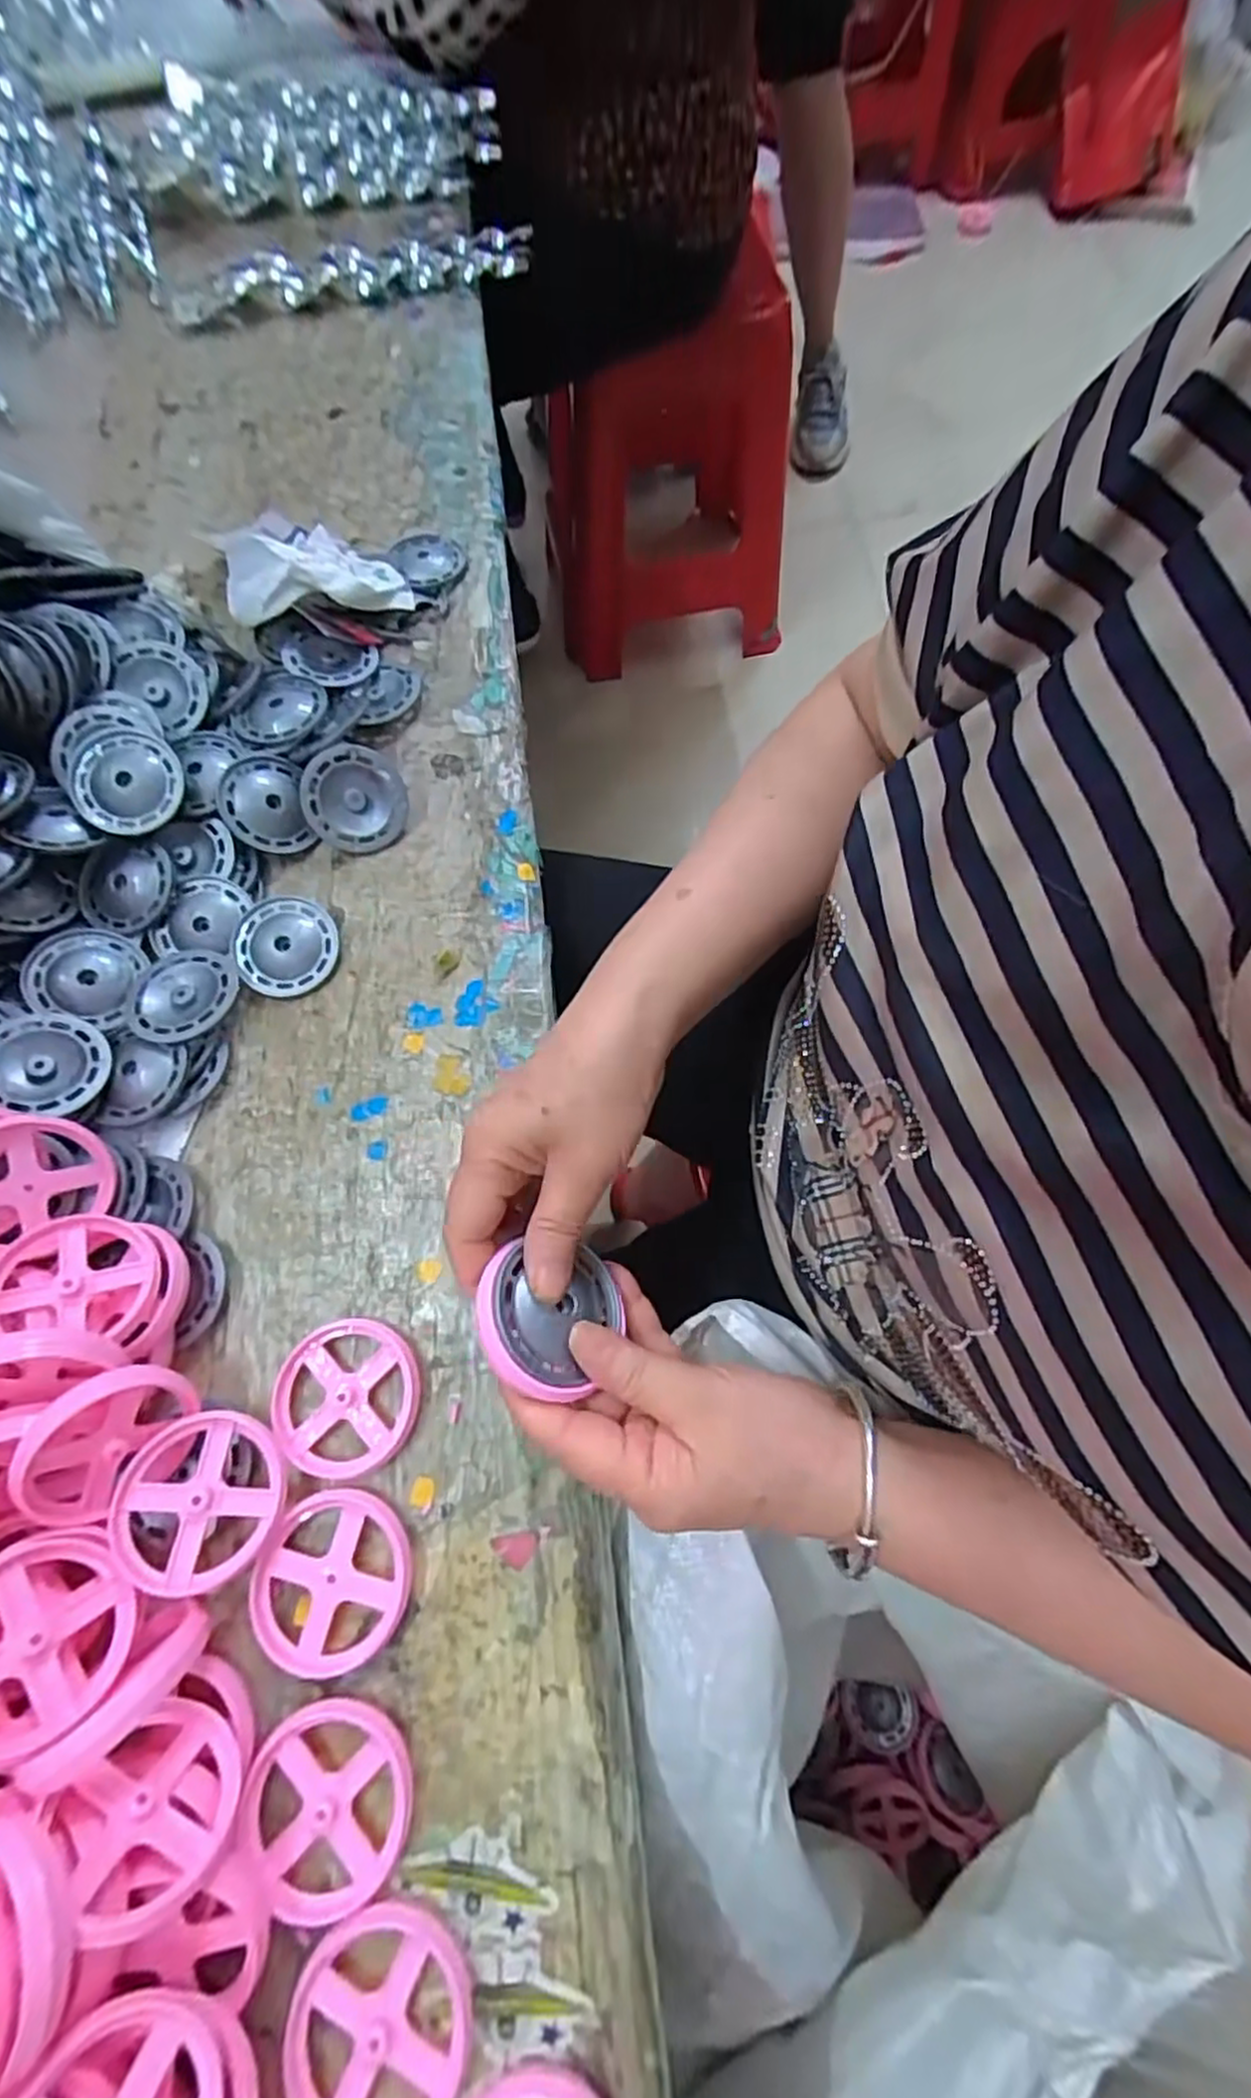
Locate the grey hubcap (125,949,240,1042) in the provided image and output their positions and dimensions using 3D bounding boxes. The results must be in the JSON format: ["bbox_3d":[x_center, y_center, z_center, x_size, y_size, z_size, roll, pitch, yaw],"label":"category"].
[{"bbox_3d":[-0.237,-0.028,0.393,0.056,0.013,0.054,0,70,1],"label":"grey hubcap"}]

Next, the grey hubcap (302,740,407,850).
[{"bbox_3d":[-0.156,-0.144,0.423,0.056,0.007,0.056,-2,104,-14],"label":"grey hubcap"}]

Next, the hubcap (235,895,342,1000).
[{"bbox_3d":[-0.190,-0.057,0.408,0.054,0.011,0.056,0,70,1],"label":"hubcap"}]

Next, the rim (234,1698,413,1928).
[{"bbox_3d":[-0.115,0.292,0.280,0.061,0.012,0.062,15,71,6],"label":"rim"}]

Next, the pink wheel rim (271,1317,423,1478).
[{"bbox_3d":[-0.127,0.158,0.335,0.063,0.009,0.063,-1,70,1],"label":"pink wheel rim"}]

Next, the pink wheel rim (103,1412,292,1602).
[{"bbox_3d":[-0.176,0.188,0.305,0.064,0.008,0.064,7,62,-13],"label":"pink wheel rim"}]

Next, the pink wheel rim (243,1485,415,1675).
[{"bbox_3d":[-0.123,0.223,0.306,0.063,0.008,0.066,0,70,1],"label":"pink wheel rim"}]

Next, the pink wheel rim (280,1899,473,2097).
[{"bbox_3d":[-0.088,0.351,0.260,0.062,0.009,0.066,14,71,6],"label":"pink wheel rim"}]

